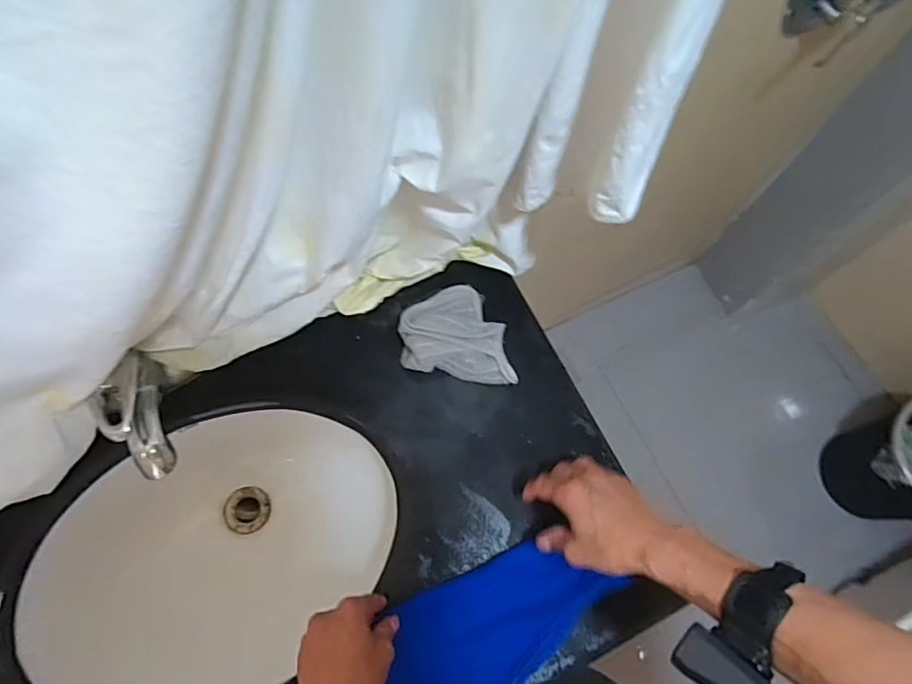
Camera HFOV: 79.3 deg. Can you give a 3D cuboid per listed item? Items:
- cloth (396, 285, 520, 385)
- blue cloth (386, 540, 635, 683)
[{"bbox_3d":[0.007,-0.014,0.637,0.137,0.048,0.110,9,71,1],"label":"cloth"},{"bbox_3d":[0.024,0.291,0.552,0.266,0.020,0.115,-30,64,-14],"label":"blue cloth"}]

